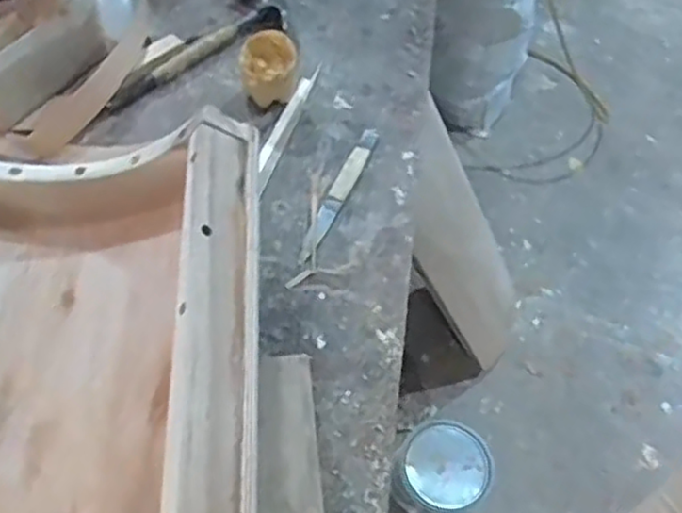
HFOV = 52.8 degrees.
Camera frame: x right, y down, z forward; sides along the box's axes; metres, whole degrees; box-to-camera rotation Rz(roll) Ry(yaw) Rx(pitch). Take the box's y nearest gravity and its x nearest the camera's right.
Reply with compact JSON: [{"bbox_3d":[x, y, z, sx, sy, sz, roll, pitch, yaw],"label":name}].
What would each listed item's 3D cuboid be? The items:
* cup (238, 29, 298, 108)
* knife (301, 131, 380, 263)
[{"bbox_3d":[-0.073,-0.185,0.691,0.056,0.048,0.063,1,55,-3],"label":"cup"},{"bbox_3d":[-0.001,-0.062,0.650,0.019,0.013,0.164,20,57,11],"label":"knife"}]

